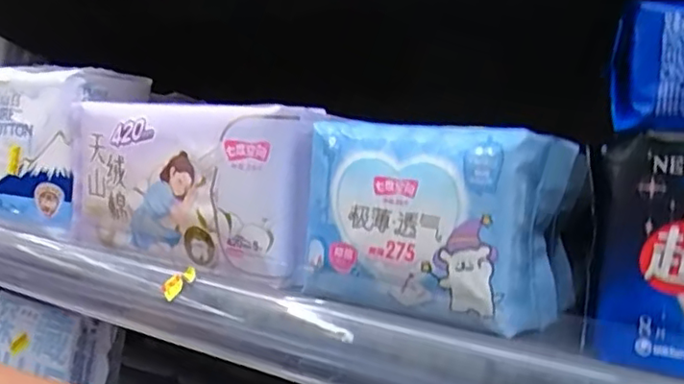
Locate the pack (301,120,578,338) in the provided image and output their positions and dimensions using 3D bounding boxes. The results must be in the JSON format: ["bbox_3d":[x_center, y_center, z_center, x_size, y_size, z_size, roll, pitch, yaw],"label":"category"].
[{"bbox_3d":[0.045,0.014,0.311,0.121,0.091,0.055,7,3,35],"label":"pack"}]

